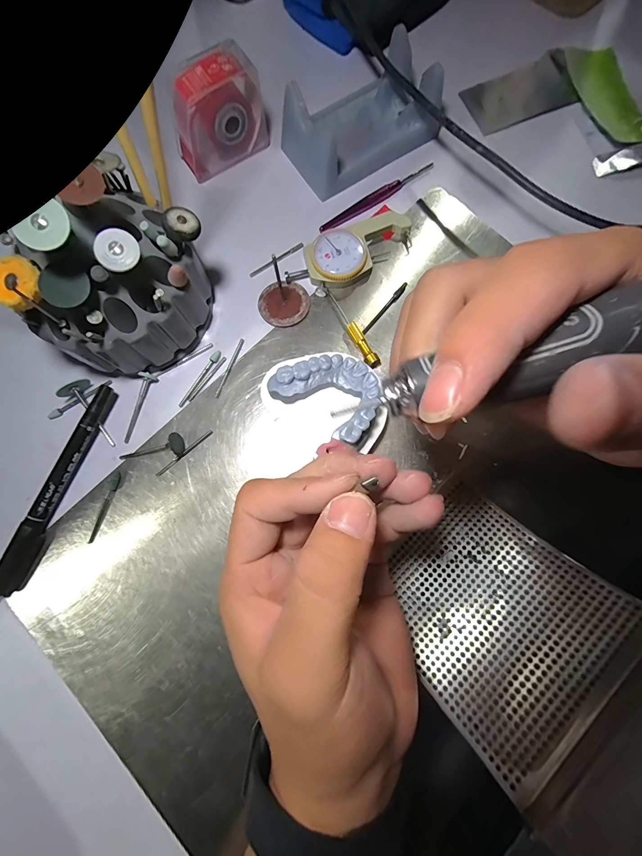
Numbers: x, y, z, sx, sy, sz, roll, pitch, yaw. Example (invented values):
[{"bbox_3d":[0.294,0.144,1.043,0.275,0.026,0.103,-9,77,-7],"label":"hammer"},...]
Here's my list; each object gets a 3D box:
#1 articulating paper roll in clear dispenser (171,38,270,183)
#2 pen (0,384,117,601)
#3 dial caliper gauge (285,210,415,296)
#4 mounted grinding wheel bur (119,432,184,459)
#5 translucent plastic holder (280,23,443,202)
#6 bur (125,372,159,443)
[{"bbox_3d":[-0.072,-0.215,0.237,0.066,0.051,0.027,-36,81,-6],"label":"articulating paper roll in clear dispenser"},{"bbox_3d":[-0.161,0.037,0.210,0.013,0.016,0.135,21,80,5],"label":"pen"},{"bbox_3d":[0.022,-0.120,0.239,0.090,0.012,0.040,-29,80,-5],"label":"dial caliper gauge"},{"bbox_3d":[-0.106,0.014,0.220,0.041,0.015,0.014,-14,79,15],"label":"mounted grinding wheel bur"},{"bbox_3d":[0.029,-0.222,0.245,0.106,0.038,0.066,-29,80,-5],"label":"translucent plastic holder"},{"bbox_3d":[-0.120,-0.014,0.222,0.007,0.010,0.046,21,80,3],"label":"bur"}]

